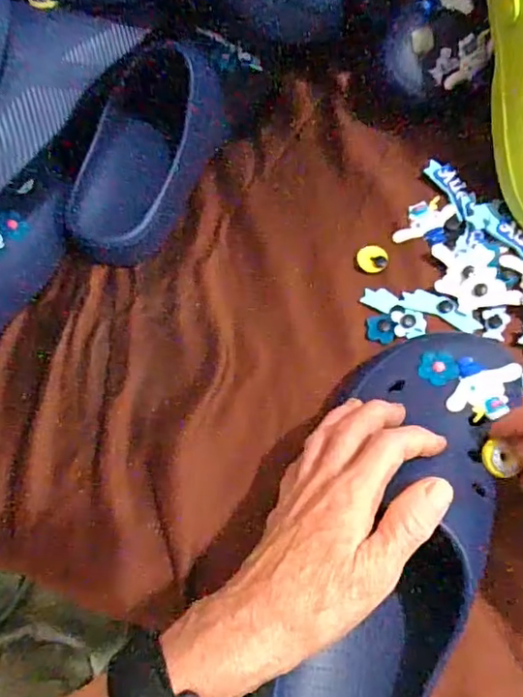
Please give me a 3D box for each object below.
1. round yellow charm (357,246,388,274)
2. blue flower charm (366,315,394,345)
[{"bbox_3d":[0.093,-0.074,0.455,0.023,0.008,0.024,-2,65,4],"label":"round yellow charm"},{"bbox_3d":[0.094,-0.016,0.431,0.021,0.008,0.021,7,66,9],"label":"blue flower charm"}]

